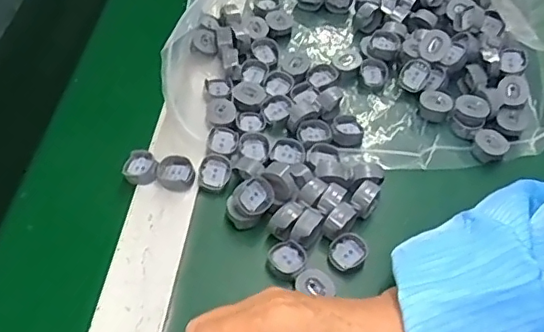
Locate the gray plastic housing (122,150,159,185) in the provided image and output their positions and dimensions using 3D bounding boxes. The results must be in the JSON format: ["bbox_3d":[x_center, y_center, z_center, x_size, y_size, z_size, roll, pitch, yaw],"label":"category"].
[{"bbox_3d":[-0.107,0.001,0.459,0.028,0.010,0.030,2,54,-2],"label":"gray plastic housing"}]

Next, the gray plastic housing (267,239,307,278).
[{"bbox_3d":[0.011,0.069,0.417,0.025,0.010,0.028,-29,61,-22],"label":"gray plastic housing"}]

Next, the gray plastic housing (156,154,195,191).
[{"bbox_3d":[-0.077,0.006,0.455,0.030,0.012,0.027,7,54,1],"label":"gray plastic housing"}]

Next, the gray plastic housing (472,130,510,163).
[{"bbox_3d":[0.185,-0.017,0.478,0.027,0.014,0.027,2,54,-2],"label":"gray plastic housing"}]

